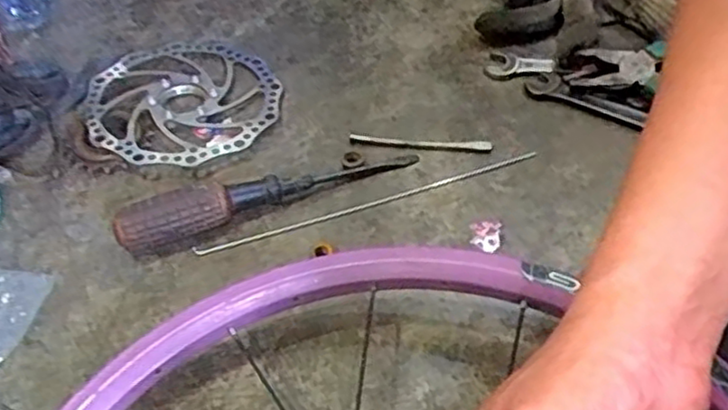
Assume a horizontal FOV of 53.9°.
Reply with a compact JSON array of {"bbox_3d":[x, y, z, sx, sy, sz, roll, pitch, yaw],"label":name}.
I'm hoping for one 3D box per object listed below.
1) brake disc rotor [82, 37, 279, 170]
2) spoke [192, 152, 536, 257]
[{"bbox_3d":[-0.142,-0.086,0.568,0.146,0.009,0.155,-9,48,-11],"label":"brake disc rotor"},{"bbox_3d":[0.005,-0.002,0.506,0.251,0.004,0.009,-16,51,-10],"label":"spoke"}]

